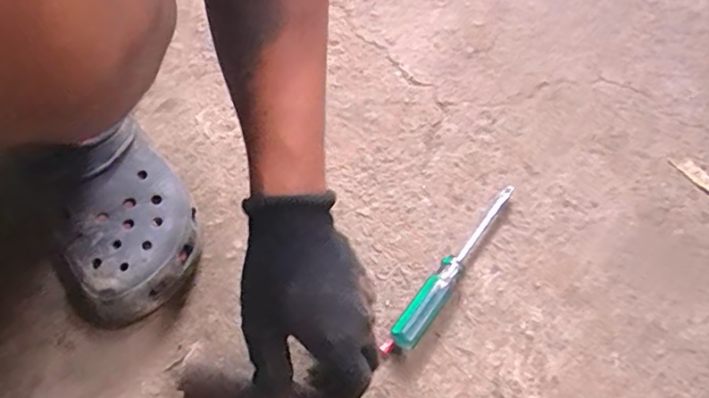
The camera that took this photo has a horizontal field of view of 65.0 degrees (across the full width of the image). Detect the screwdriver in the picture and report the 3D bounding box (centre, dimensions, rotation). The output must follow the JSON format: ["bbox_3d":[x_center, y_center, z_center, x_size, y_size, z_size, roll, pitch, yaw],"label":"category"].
[{"bbox_3d":[0.092,0.058,0.497,0.023,0.024,0.195,35,65,16],"label":"screwdriver"}]

